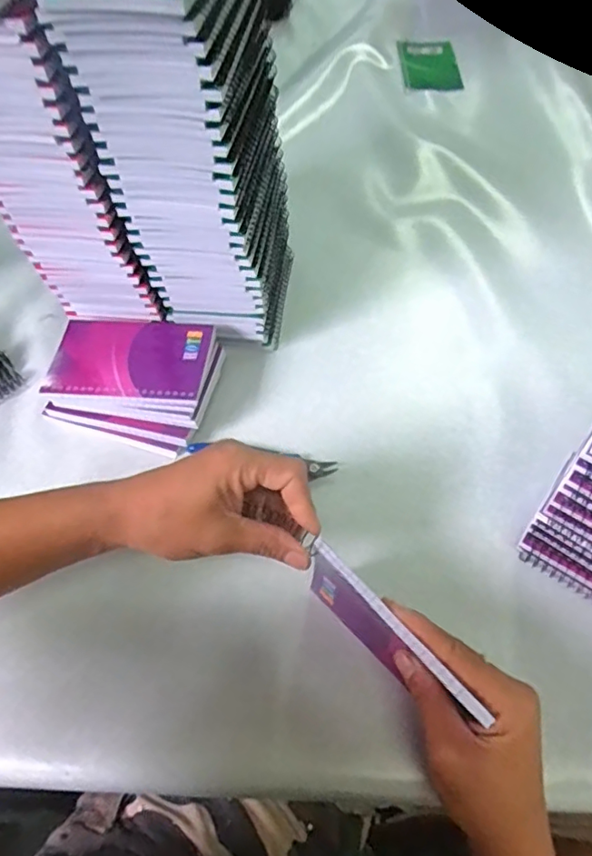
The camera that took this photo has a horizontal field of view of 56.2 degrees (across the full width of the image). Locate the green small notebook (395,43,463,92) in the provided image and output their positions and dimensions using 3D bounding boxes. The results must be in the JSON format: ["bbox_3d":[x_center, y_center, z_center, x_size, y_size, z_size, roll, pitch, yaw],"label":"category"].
[{"bbox_3d":[0.185,-0.500,0.765,0.076,0.010,0.115,-4,58,1],"label":"green small notebook"}]

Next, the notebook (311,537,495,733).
[{"bbox_3d":[0.053,0.130,0.341,0.013,0.089,0.125,-39,63,-18],"label":"notebook"}]

